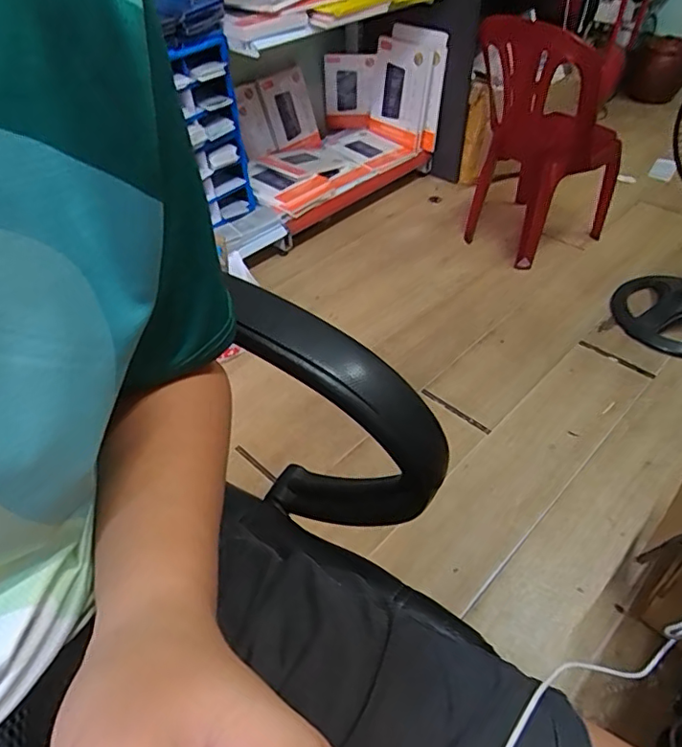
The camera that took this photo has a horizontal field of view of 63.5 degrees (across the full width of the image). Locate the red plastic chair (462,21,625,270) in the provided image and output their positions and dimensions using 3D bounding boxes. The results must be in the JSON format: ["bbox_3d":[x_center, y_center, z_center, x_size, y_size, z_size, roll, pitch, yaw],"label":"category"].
[{"bbox_3d":[0.589,-0.658,1.561,0.435,0.635,0.498,7,46,10],"label":"red plastic chair"}]

